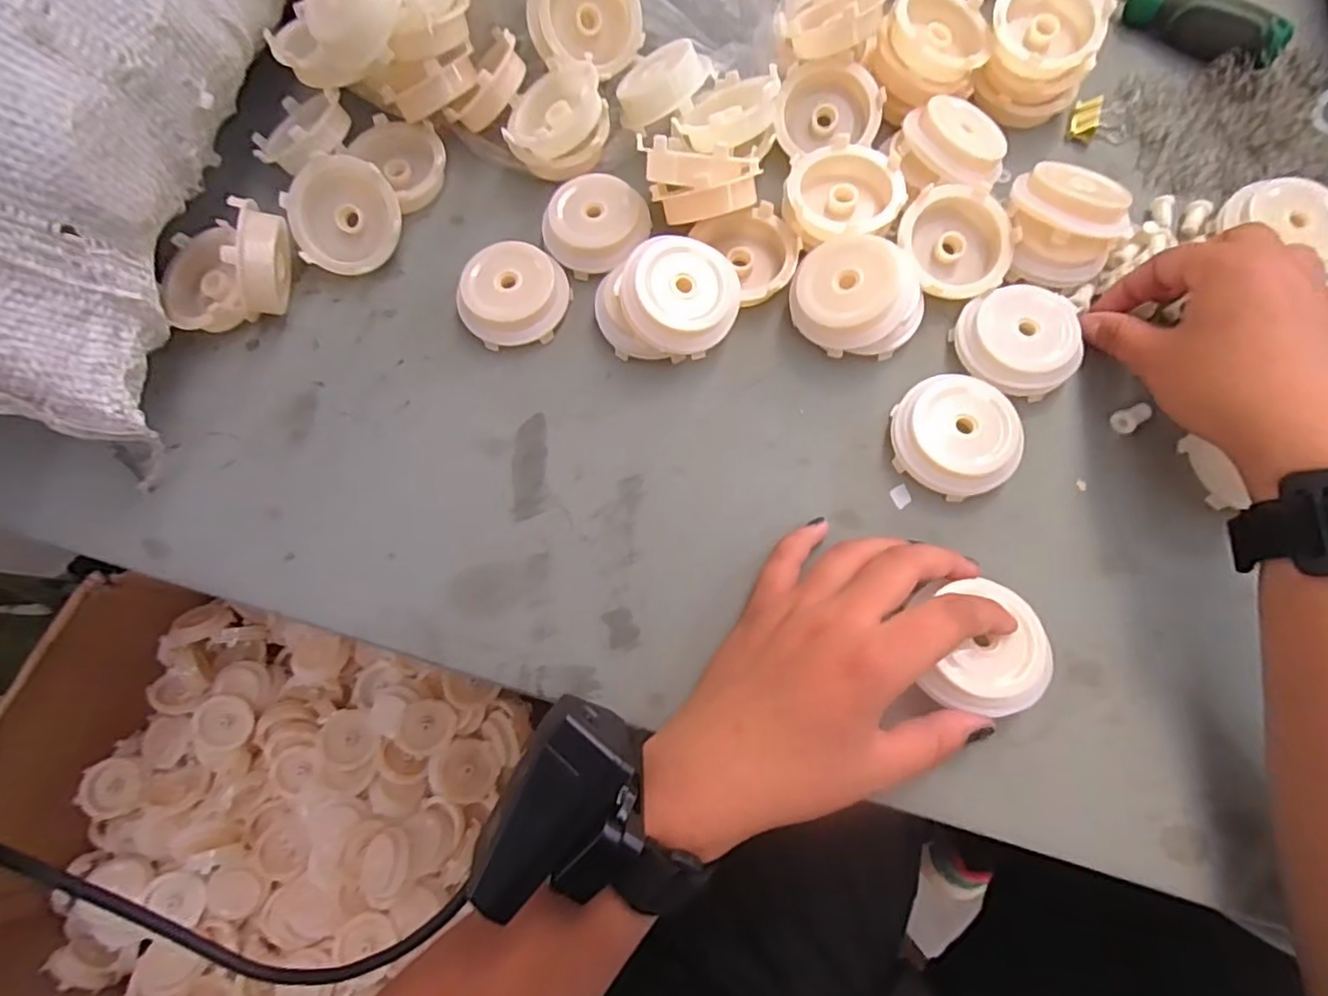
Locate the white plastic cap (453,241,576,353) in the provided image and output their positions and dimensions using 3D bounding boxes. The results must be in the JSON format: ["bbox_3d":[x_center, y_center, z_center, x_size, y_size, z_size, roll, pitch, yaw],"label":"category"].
[{"bbox_3d":[-0.080,-0.106,0.329,0.050,0.024,0.050,-1,73,2],"label":"white plastic cap"}]

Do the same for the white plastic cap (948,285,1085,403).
[{"bbox_3d":[0.177,-0.078,0.310,0.056,0.015,0.056,0,88,3],"label":"white plastic cap"}]

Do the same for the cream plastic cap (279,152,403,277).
[{"bbox_3d":[-0.170,-0.150,0.335,0.057,0.017,0.056,14,99,-12],"label":"cream plastic cap"}]

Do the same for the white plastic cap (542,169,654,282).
[{"bbox_3d":[-0.038,-0.149,0.339,0.052,0.022,0.049,-1,73,2],"label":"white plastic cap"}]

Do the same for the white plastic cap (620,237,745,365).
[{"bbox_3d":[0.008,-0.099,0.310,0.059,0.020,0.055,1,87,-12],"label":"white plastic cap"}]

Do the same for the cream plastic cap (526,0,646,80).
[{"bbox_3d":[-0.044,-0.272,0.352,0.063,0.055,0.012,-1,27,-25],"label":"cream plastic cap"}]

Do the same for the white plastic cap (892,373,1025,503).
[{"bbox_3d":[0.137,-0.030,0.297,0.056,0.023,0.051,-1,73,2],"label":"white plastic cap"}]

